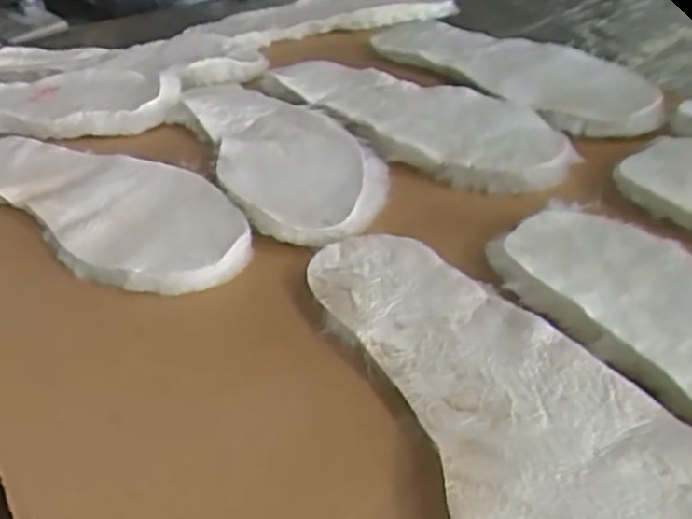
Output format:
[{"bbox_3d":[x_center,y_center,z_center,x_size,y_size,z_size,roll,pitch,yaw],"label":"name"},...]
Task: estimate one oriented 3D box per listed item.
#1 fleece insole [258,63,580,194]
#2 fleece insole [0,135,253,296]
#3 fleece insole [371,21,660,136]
[{"bbox_3d":[0.040,-0.107,0.507,0.275,0.015,0.099,23,49,35],"label":"fleece insole"},{"bbox_3d":[-0.169,-0.044,0.459,0.270,0.015,0.098,24,48,33],"label":"fleece insole"},{"bbox_3d":[0.125,-0.159,0.560,0.083,0.016,0.303,-31,40,-18],"label":"fleece insole"}]

